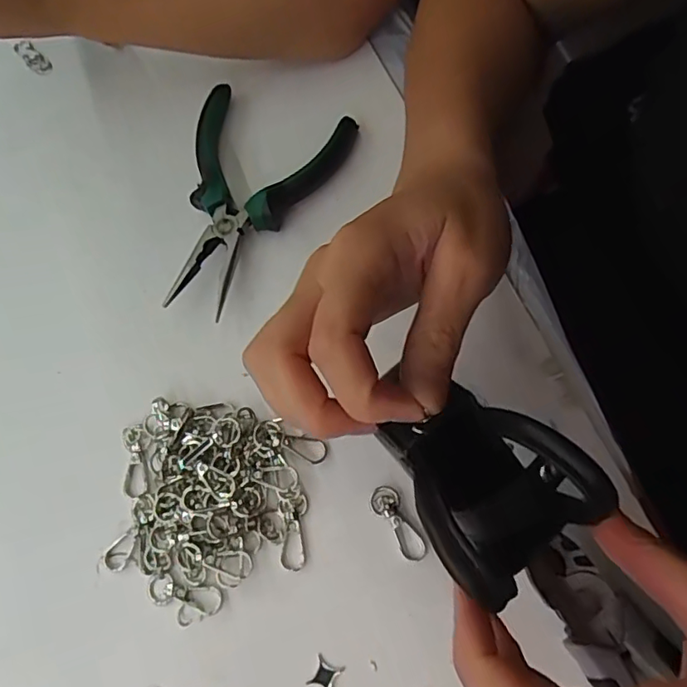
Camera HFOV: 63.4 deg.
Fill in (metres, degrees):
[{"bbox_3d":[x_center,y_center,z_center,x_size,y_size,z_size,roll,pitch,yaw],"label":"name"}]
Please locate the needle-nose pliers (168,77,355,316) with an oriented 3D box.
[{"bbox_3d":[-0.061,-0.086,0.344,0.098,0.029,0.144,18,70,8],"label":"needle-nose pliers"}]

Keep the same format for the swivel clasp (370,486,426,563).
[{"bbox_3d":[0.027,0.092,0.282,0.015,0.006,0.039,-29,72,-5],"label":"swivel clasp"}]

